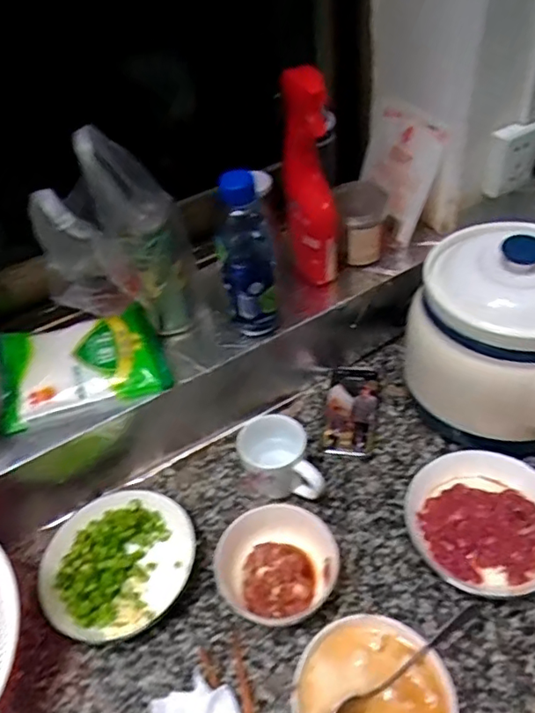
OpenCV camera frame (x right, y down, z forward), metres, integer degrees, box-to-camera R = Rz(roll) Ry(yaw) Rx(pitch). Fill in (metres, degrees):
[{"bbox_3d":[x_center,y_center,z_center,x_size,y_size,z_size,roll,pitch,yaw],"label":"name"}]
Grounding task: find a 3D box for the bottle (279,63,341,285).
[{"bbox_3d":[0.056,-0.216,0.724,0.065,0.277,0.061,-3,44,4],"label":"bottle"}]

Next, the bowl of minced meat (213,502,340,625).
[{"bbox_3d":[0.009,0.231,0.615,0.120,0.067,0.121,-4,44,4],"label":"bowl of minced meat"}]

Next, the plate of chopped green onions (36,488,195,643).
[{"bbox_3d":[-0.182,0.239,0.664,0.171,0.033,0.171,-4,44,4],"label":"plate of chopped green onions"}]

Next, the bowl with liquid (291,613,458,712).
[{"bbox_3d":[0.094,0.319,0.513,0.134,0.062,0.137,-4,44,4],"label":"bowl with liquid"}]

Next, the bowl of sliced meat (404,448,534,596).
[{"bbox_3d":[0.252,0.185,0.644,0.171,0.045,0.159,-4,44,4],"label":"bowl of sliced meat"}]

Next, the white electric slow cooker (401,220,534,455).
[{"bbox_3d":[0.290,-0.025,0.699,0.212,0.229,0.194,10,47,17],"label":"white electric slow cooker"}]

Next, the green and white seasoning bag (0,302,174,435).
[{"bbox_3d":[-0.239,0.005,0.717,0.203,0.024,0.143,-16,62,-6],"label":"green and white seasoning bag"}]

